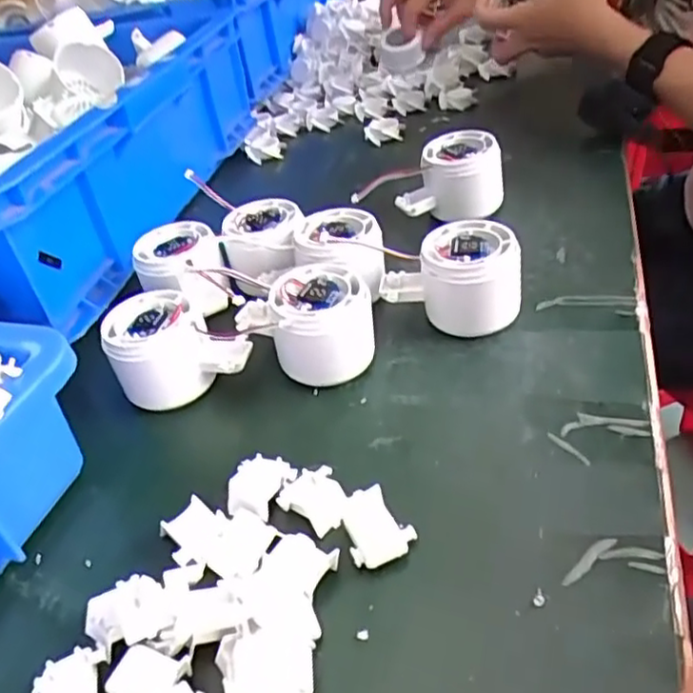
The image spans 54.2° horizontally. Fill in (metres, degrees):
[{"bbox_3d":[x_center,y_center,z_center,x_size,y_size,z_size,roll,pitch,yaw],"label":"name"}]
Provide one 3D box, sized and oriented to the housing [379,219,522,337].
[{"bbox_3d":[0.064,-0.038,0.411,0.086,0.053,0.059,15,45,27],"label":"housing"}]

